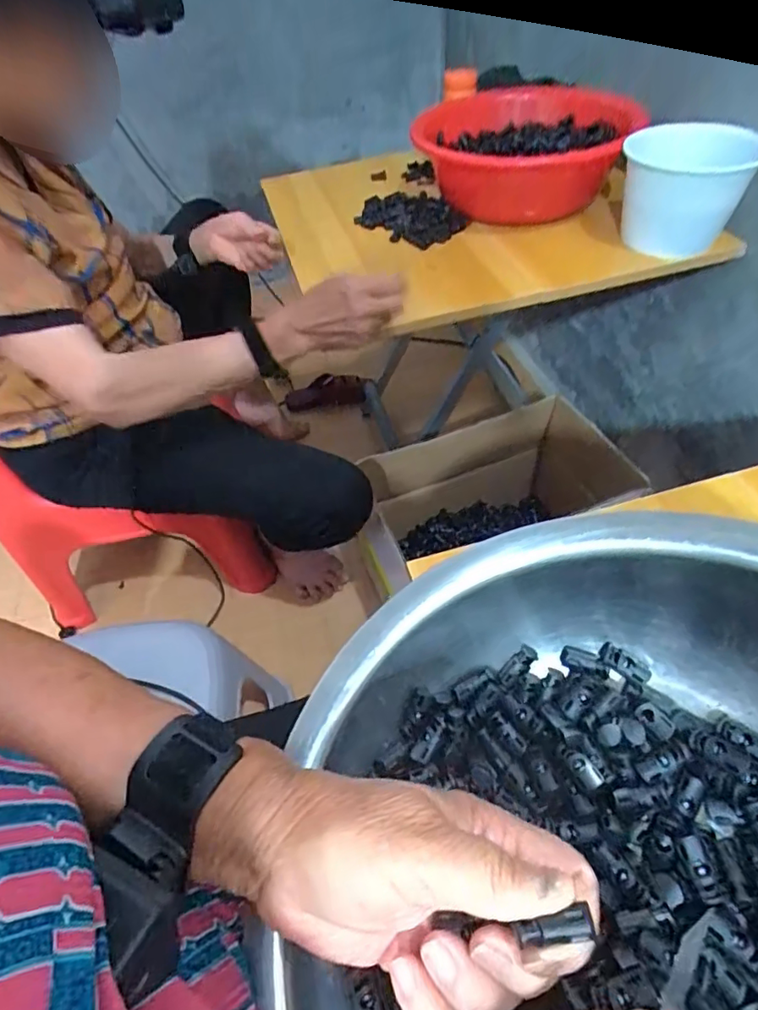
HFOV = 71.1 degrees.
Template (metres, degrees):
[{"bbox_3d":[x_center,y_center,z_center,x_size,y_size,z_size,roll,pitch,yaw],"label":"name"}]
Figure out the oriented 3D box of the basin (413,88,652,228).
[{"bbox_3d":[0.226,-0.577,0.869,0.310,0.116,0.348,-3,50,4],"label":"basin"}]

